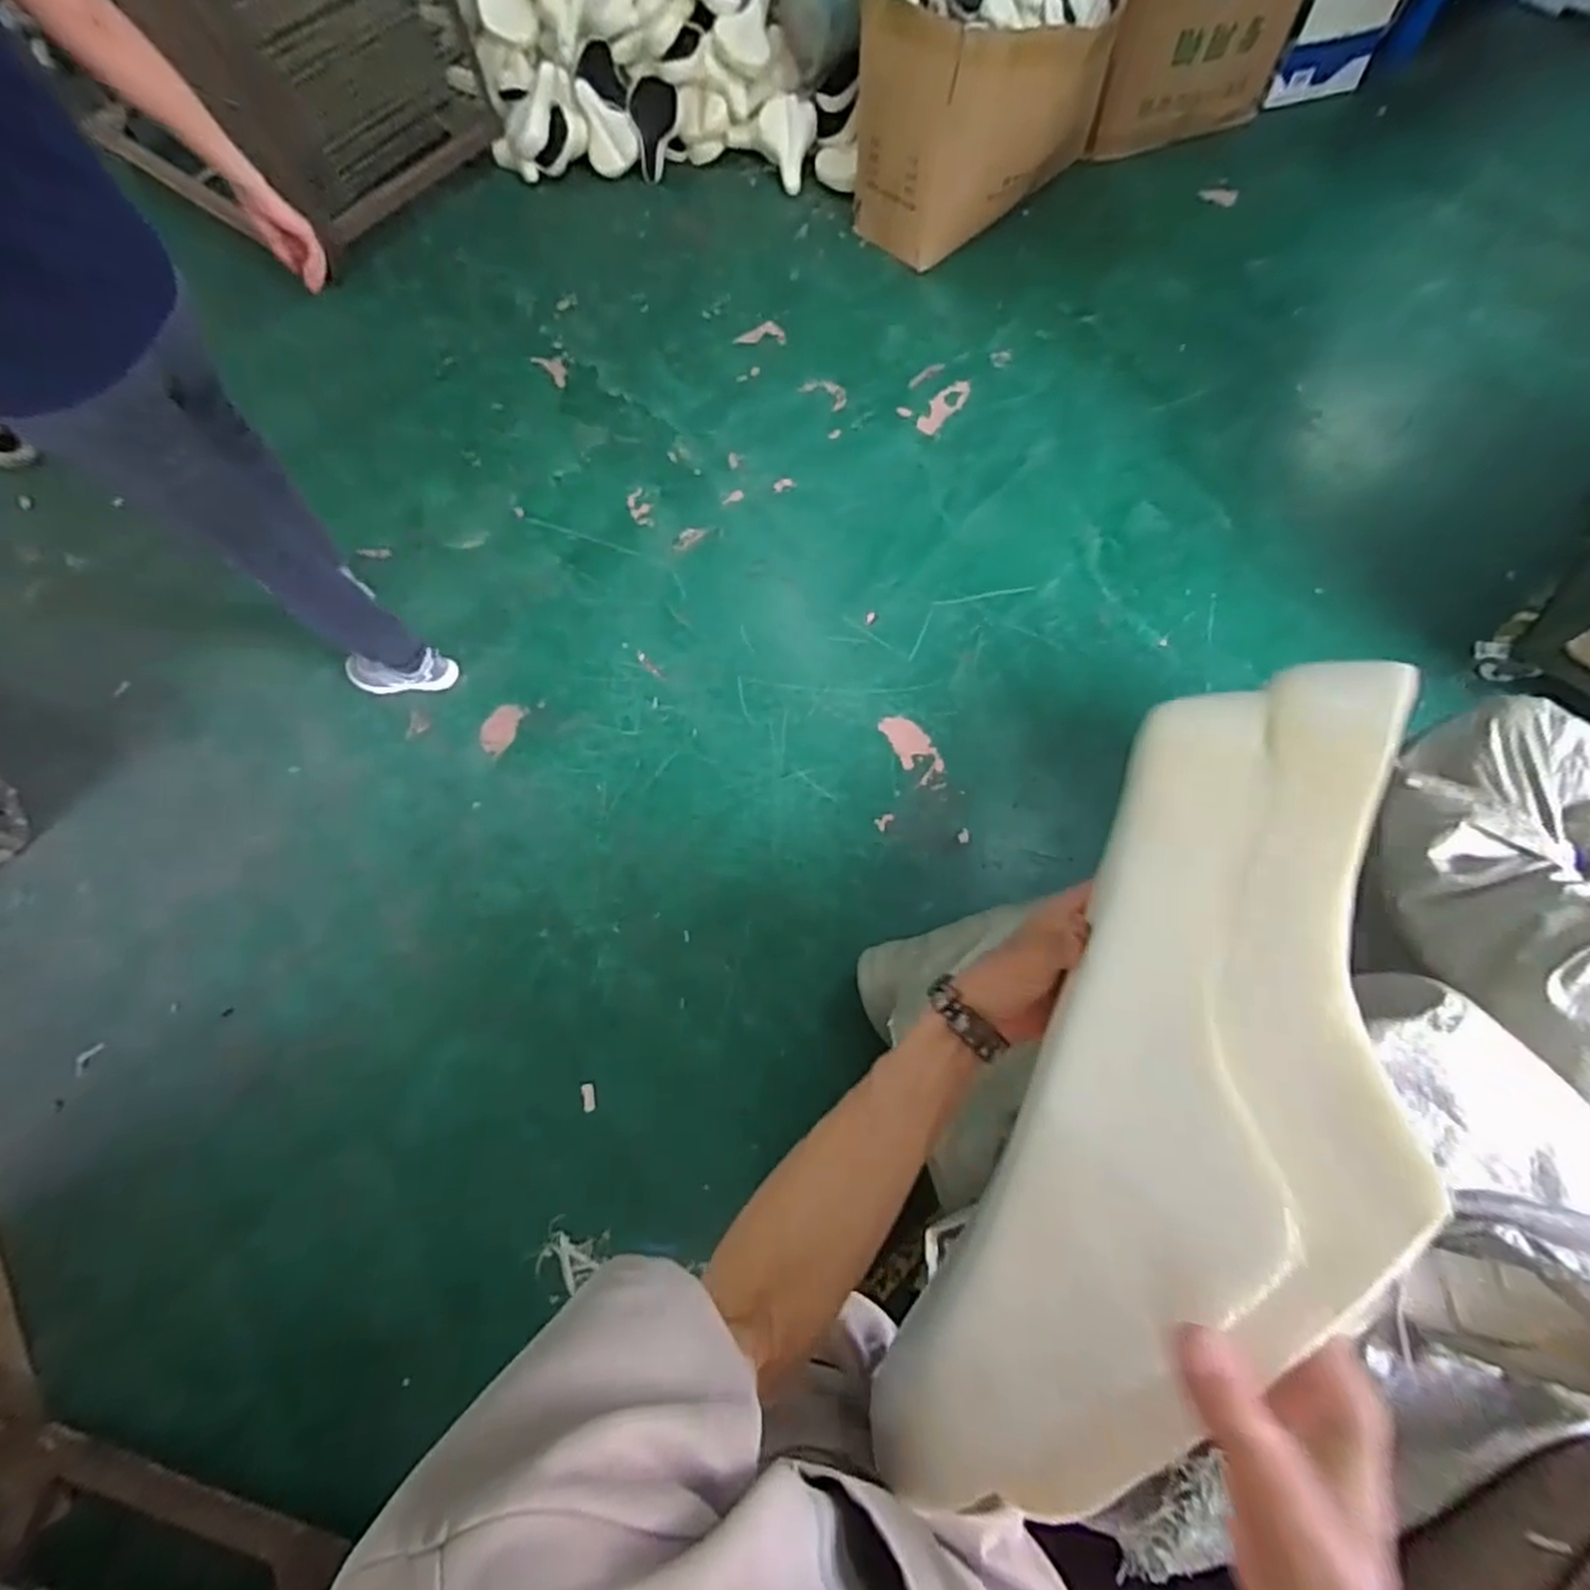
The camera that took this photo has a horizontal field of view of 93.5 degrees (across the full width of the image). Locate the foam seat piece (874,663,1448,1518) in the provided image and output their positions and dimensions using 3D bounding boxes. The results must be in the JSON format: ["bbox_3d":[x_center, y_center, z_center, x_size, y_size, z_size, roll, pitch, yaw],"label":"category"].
[{"bbox_3d":[0.186,0.143,0.346,0.135,0.082,0.426,22,89,9],"label":"foam seat piece"}]

